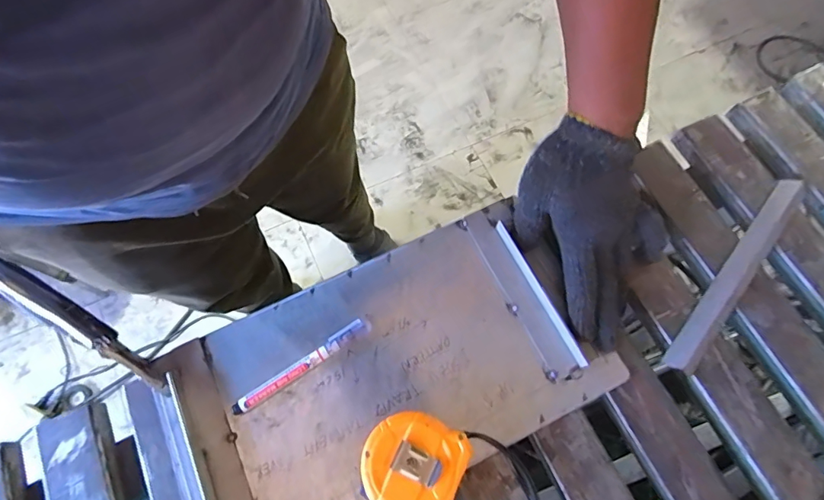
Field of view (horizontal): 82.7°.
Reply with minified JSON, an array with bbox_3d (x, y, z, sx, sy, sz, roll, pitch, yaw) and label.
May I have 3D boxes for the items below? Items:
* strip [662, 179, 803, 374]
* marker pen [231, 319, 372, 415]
[{"bbox_3d":[0.307,0.020,0.435,0.030,0.012,0.225,38,74,14],"label":"strip"},{"bbox_3d":[-0.096,0.100,0.408,0.133,0.012,0.015,-33,72,-11],"label":"marker pen"}]

